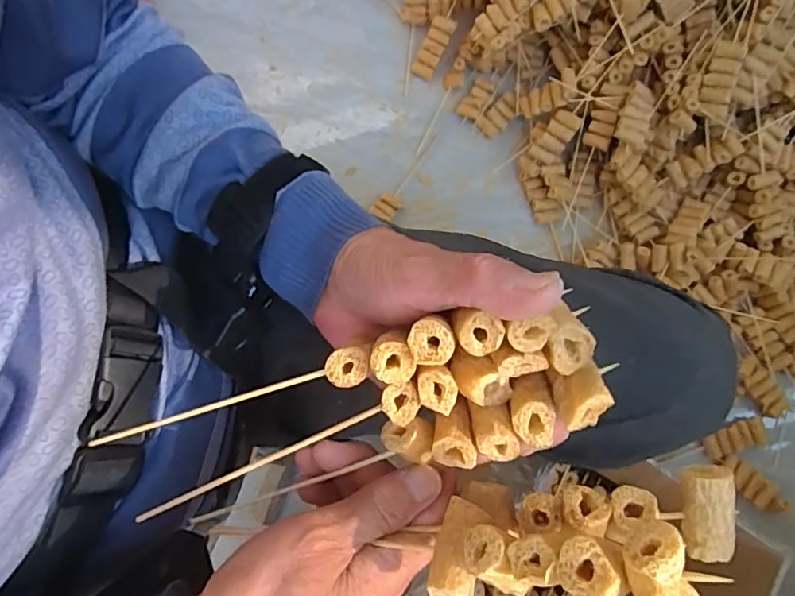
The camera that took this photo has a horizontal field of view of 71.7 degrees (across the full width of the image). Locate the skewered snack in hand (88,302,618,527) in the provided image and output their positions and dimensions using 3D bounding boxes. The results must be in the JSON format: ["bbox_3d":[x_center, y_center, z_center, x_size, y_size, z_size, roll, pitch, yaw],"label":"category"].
[{"bbox_3d":[-0.018,0.053,0.237,0.205,0.042,0.056,-16,78,9],"label":"skewered snack in hand"}]

